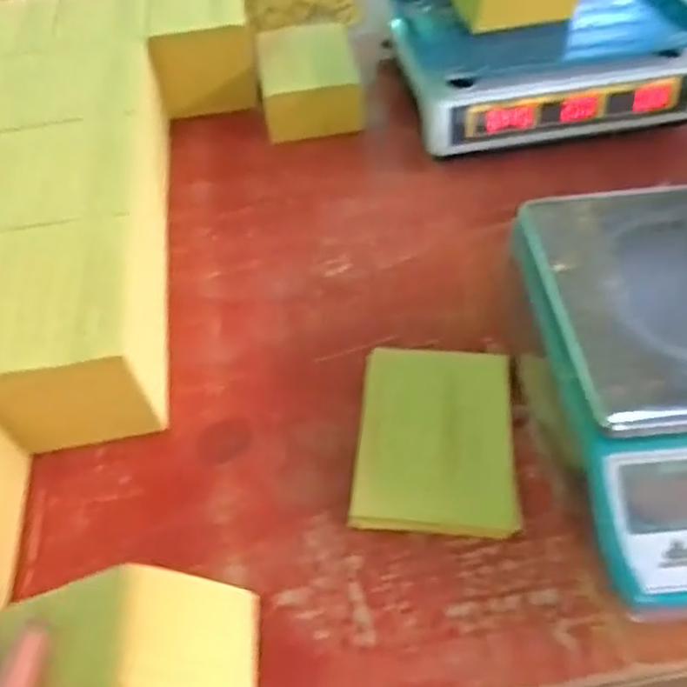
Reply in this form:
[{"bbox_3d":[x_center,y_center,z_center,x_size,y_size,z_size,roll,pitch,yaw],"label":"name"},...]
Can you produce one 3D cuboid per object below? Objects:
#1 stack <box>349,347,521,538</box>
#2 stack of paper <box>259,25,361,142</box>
[{"bbox_3d":[0.075,0.073,0.544,0.120,0.010,0.163,3,51,7],"label":"stack"},{"bbox_3d":[-0.036,-0.330,0.841,0.132,0.069,0.151,-8,51,-2],"label":"stack of paper"}]

